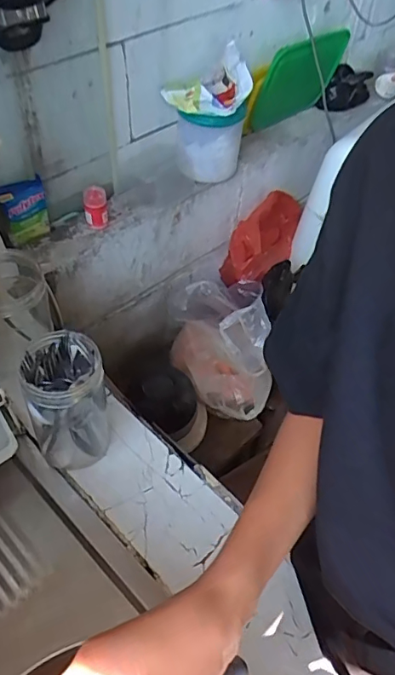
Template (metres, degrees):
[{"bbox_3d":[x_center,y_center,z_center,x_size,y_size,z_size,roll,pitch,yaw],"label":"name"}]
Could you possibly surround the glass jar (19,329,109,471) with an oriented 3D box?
[{"bbox_3d":[-0.152,0.083,0.596,0.090,0.174,0.084,2,48,-2],"label":"glass jar"}]

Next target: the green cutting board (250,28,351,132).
[{"bbox_3d":[0.244,-0.619,1.198,0.305,0.195,0.017,-36,70,-30],"label":"green cutting board"}]

